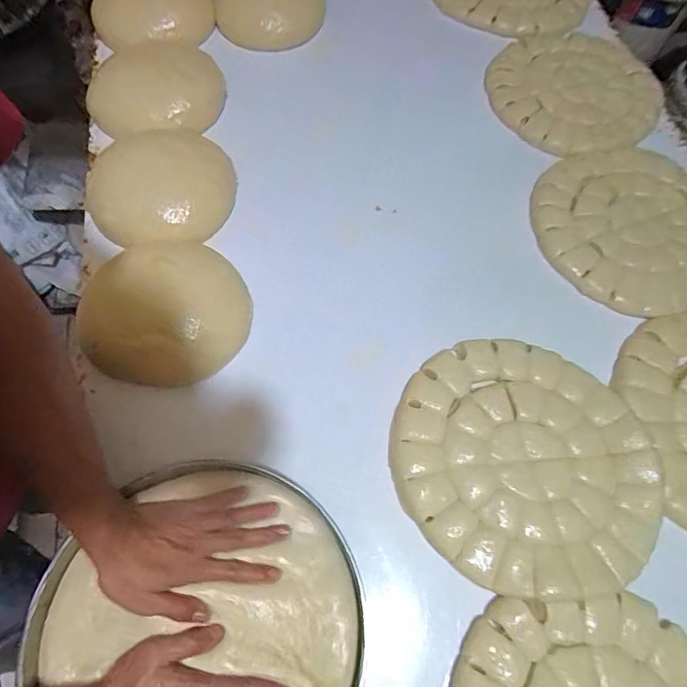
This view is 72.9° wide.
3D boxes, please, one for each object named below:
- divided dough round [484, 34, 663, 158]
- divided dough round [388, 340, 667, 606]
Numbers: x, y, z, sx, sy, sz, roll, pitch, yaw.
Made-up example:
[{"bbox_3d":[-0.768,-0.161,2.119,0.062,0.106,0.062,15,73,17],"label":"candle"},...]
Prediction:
[{"bbox_3d":[0.409,-0.446,0.808,0.296,0.035,0.278,-33,71,-15],"label":"divided dough round"},{"bbox_3d":[0.213,0.137,0.550,0.302,0.021,0.280,0,66,-1],"label":"divided dough round"}]

